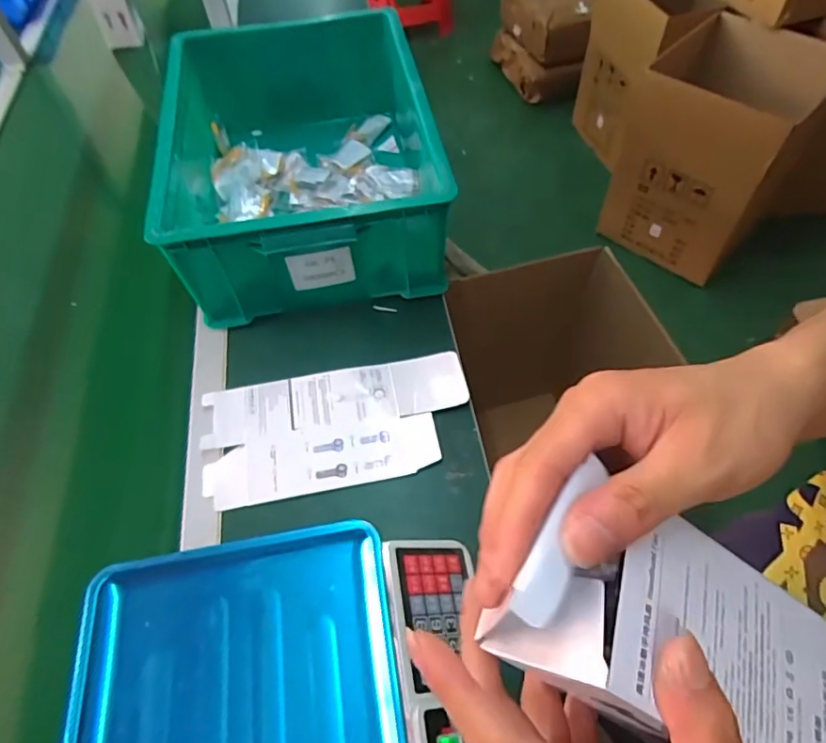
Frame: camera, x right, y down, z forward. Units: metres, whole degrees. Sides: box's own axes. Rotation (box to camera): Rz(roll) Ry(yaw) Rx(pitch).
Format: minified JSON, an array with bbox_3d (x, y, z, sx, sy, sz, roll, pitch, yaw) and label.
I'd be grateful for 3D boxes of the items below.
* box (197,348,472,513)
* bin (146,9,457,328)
[{"bbox_3d":[-0.087,0.063,0.641,0.308,0.010,0.148,-11,57,-3],"label":"box"},{"bbox_3d":[-0.169,-0.320,0.805,0.369,0.184,0.491,-9,57,-2],"label":"bin"}]

